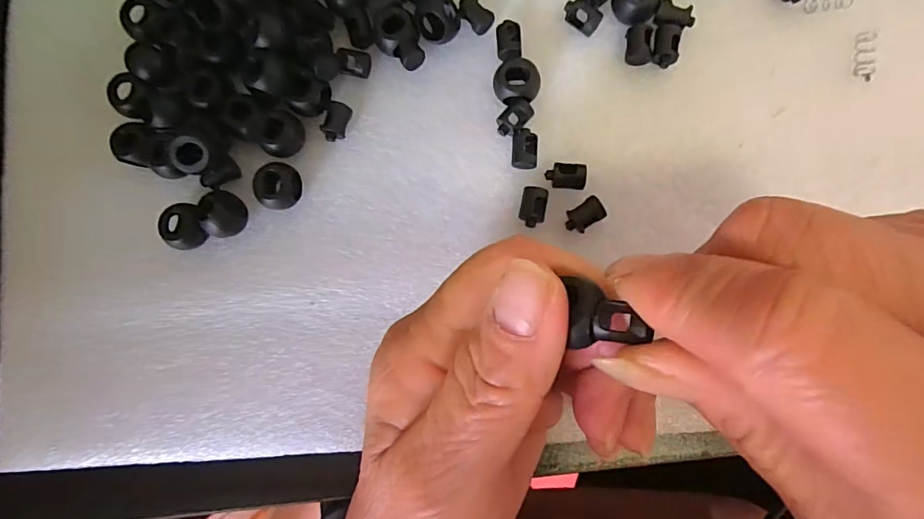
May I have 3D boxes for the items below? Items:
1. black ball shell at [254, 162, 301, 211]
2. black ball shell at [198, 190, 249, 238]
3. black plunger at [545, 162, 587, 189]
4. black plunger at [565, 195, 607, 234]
[{"bbox_3d":[-0.070,-0.028,0.190,0.014,0.013,0.017,39,88,6],"label":"black ball shell"},{"bbox_3d":[-0.091,-0.017,0.190,0.014,0.013,0.017,15,85,5],"label":"black ball shell"},{"bbox_3d":[0.039,-0.031,0.185,0.015,0.004,0.010,4,84,4],"label":"black plunger"},{"bbox_3d":[0.046,-0.017,0.184,0.015,0.004,0.009,-31,83,0],"label":"black plunger"}]

